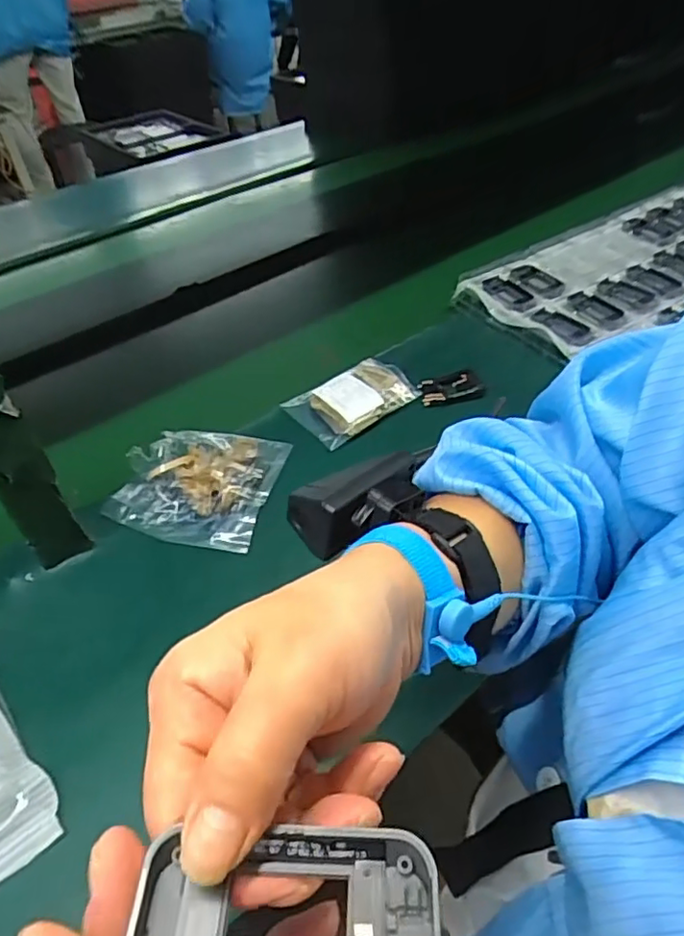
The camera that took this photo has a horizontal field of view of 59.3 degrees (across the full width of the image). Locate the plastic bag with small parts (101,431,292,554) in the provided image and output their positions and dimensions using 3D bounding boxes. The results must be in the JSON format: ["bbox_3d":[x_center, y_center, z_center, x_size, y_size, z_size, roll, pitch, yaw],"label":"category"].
[{"bbox_3d":[-0.138,0.008,0.576,0.142,0.030,0.140,6,45,12],"label":"plastic bag with small parts"}]

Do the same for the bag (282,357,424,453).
[{"bbox_3d":[0.012,-0.077,0.662,0.133,0.027,0.084,-32,50,-25],"label":"bag"}]

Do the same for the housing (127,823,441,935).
[{"bbox_3d":[-0.013,0.112,0.149,0.074,0.008,0.037,-3,44,1],"label":"housing"}]

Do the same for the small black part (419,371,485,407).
[{"bbox_3d":[0.123,-0.089,0.680,0.073,0.011,0.044,-13,44,-8],"label":"small black part"}]

